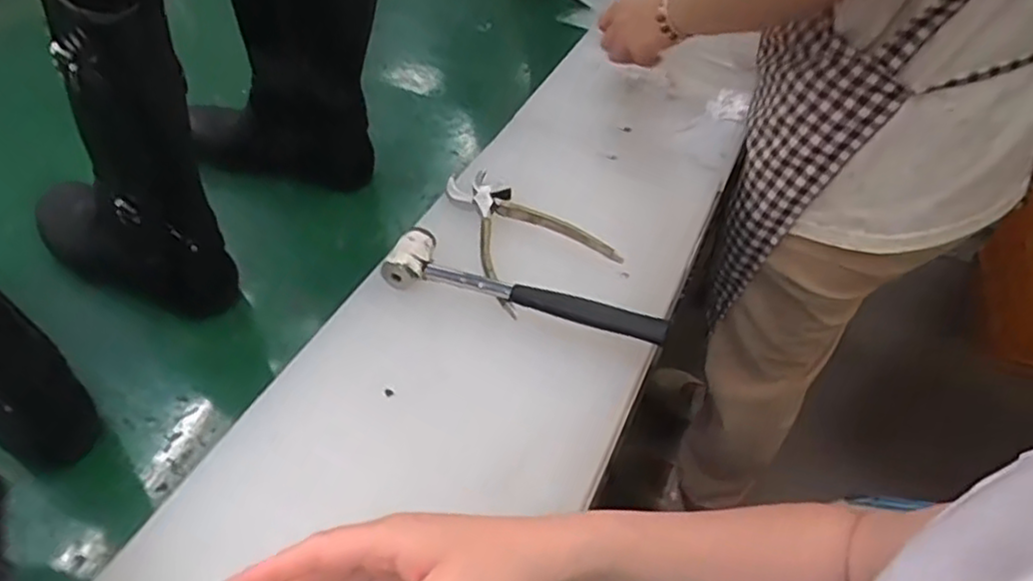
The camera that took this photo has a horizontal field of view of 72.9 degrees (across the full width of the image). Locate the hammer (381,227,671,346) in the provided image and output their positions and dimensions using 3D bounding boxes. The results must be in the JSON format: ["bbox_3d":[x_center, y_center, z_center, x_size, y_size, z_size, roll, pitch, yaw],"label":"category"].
[{"bbox_3d":[0.008,0.000,0.578,0.233,0.031,0.047,14,48,9],"label":"hammer"}]

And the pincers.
[{"bbox_3d":[-0.015,-0.051,0.640,0.116,0.031,0.189,-31,56,-28],"label":"pincers"}]

